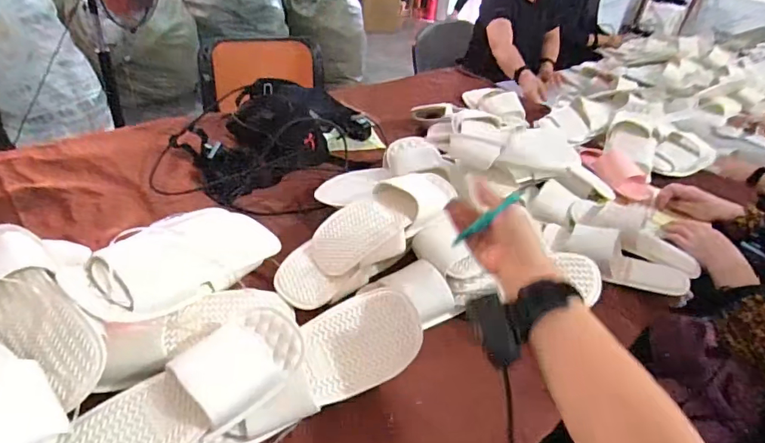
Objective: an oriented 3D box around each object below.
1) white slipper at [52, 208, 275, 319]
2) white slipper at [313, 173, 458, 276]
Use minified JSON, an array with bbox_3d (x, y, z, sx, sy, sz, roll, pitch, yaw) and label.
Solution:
[{"bbox_3d":[-0.249,0.046,0.585,0.063,0.104,0.258,-7,10,35],"label":"white slipper"},{"bbox_3d":[0.007,-0.012,0.706,0.252,0.062,0.105,-34,48,-26],"label":"white slipper"}]

